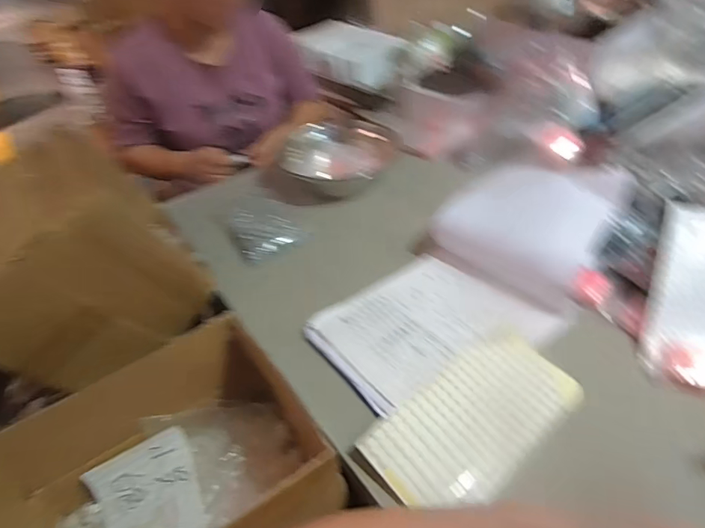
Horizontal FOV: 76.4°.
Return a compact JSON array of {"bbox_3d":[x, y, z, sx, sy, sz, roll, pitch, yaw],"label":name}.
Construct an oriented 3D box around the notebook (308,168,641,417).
[{"bbox_3d":[0.174,0.002,0.615,0.464,0.099,0.223,-30,47,-25],"label":"notebook"}]

